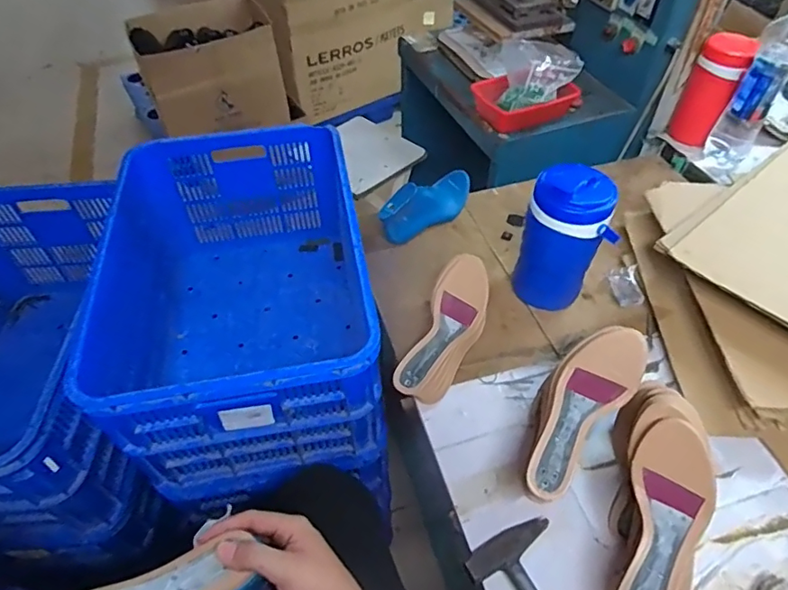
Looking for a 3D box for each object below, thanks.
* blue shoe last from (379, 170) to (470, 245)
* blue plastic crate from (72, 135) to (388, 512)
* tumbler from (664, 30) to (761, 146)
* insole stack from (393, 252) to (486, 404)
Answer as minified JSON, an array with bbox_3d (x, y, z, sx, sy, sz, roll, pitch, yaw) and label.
[{"bbox_3d":[0.072,-0.186,1.044,0.084,0.105,0.236,29,56,24],"label":"blue shoe last"},{"bbox_3d":[-0.276,-0.001,1.000,0.427,0.332,0.608,-8,50,-5],"label":"blue plastic crate"},{"bbox_3d":[0.674,-0.434,1.128,0.097,0.223,0.092,-1,49,1],"label":"tumbler"},{"bbox_3d":[0.084,0.055,0.836,0.094,0.062,0.247,18,66,19],"label":"insole stack"}]

